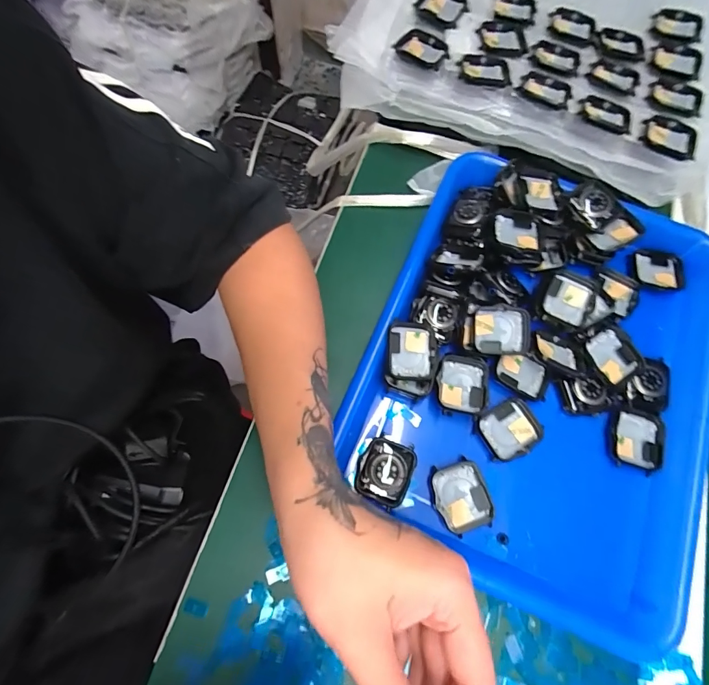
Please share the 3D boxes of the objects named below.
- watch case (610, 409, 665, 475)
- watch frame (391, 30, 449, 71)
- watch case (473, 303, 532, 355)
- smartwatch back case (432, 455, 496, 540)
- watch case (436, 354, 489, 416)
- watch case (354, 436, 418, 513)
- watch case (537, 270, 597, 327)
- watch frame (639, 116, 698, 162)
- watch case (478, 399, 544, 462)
[{"bbox_3d":[0.213,0.074,0.298,0.037,0.008,0.043,14,71,2],"label":"watch case"},{"bbox_3d":[0.067,-0.279,0.372,0.047,0.017,0.041,31,77,7],"label":"watch frame"},{"bbox_3d":[0.115,-0.009,0.305,0.043,0.012,0.035,7,71,0],"label":"watch case"},{"bbox_3d":[0.076,0.111,0.281,0.038,0.007,0.047,-16,72,-8],"label":"smartwatch back case"},{"bbox_3d":[0.082,0.033,0.299,0.039,0.015,0.044,8,71,0],"label":"watch case"},{"bbox_3d":[0.022,0.094,0.285,0.038,0.013,0.042,21,71,5],"label":"watch case"},{"bbox_3d":[0.171,-0.033,0.322,0.040,0.020,0.045,25,77,6],"label":"watch case"},{"bbox_3d":[0.277,-0.180,0.346,0.048,0.007,0.041,23,69,3],"label":"watch frame"},{"bbox_3d":[0.117,0.066,0.296,0.044,0.007,0.036,-26,74,-11],"label":"watch case"}]

